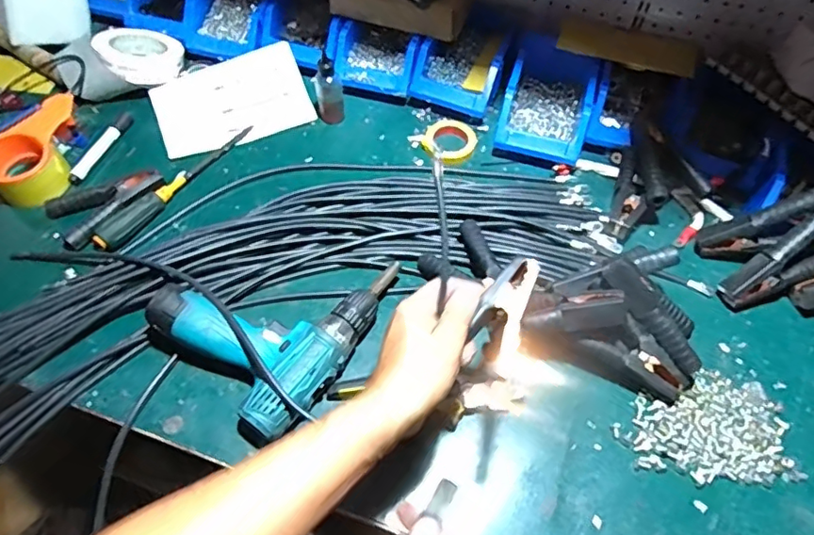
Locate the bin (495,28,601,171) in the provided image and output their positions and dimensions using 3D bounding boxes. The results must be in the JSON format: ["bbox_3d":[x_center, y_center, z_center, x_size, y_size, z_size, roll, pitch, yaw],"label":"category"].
[{"bbox_3d":[0.202,-0.247,0.790,0.115,0.074,0.204,15,58,9],"label":"bin"}]

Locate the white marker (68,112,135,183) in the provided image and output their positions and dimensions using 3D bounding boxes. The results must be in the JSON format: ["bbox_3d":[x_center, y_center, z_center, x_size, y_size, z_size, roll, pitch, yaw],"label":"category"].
[{"bbox_3d":[-0.421,-0.168,0.766,0.024,0.021,0.133,18,59,10],"label":"white marker"}]

